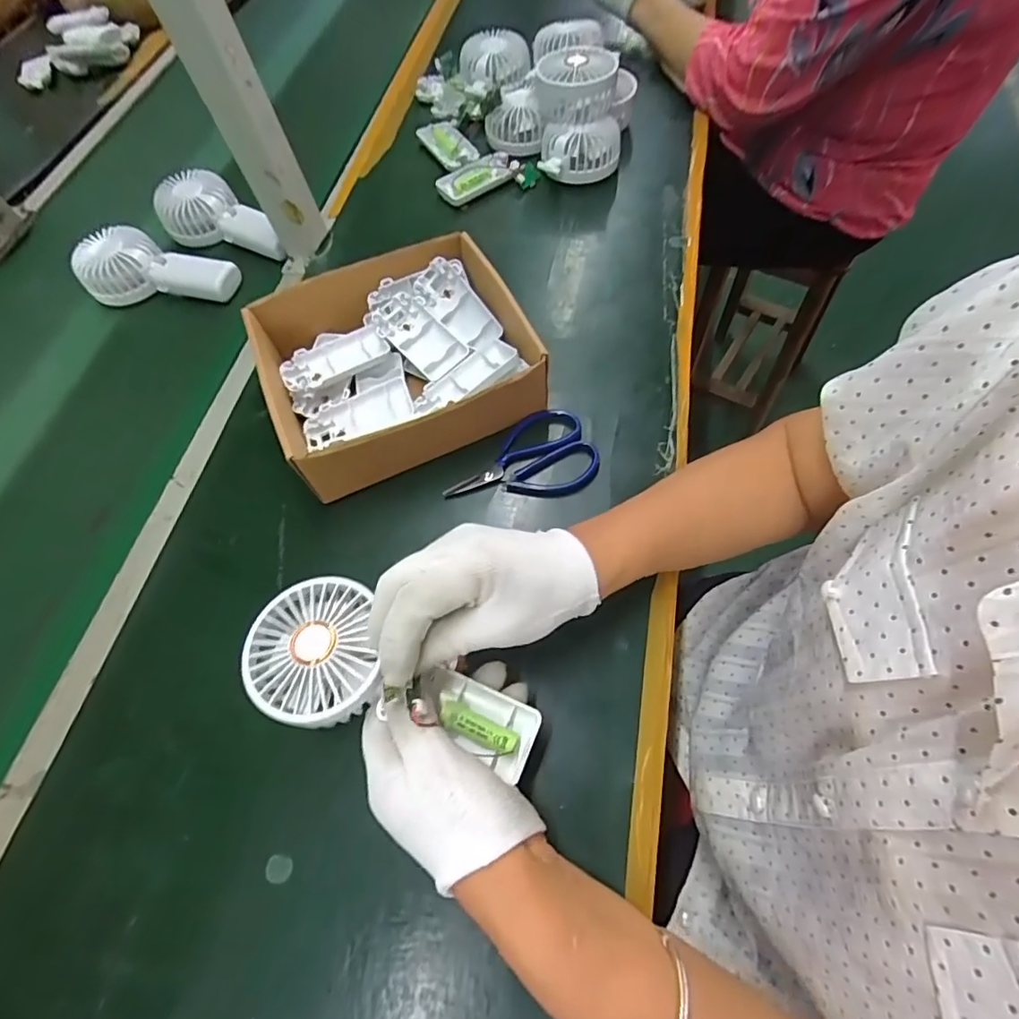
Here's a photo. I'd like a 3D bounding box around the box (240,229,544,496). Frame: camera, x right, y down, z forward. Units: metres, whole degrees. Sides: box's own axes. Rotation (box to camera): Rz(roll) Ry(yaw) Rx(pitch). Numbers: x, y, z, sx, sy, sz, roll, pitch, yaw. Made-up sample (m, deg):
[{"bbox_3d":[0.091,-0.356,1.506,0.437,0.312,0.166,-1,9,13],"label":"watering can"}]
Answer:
[{"bbox_3d":[-0.096,-0.131,0.453,0.209,0.062,0.186,-25,62,-6],"label":"box"}]

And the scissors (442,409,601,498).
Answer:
[{"bbox_3d":[0.012,-0.035,0.439,0.123,0.009,0.074,-29,63,-8],"label":"scissors"}]

